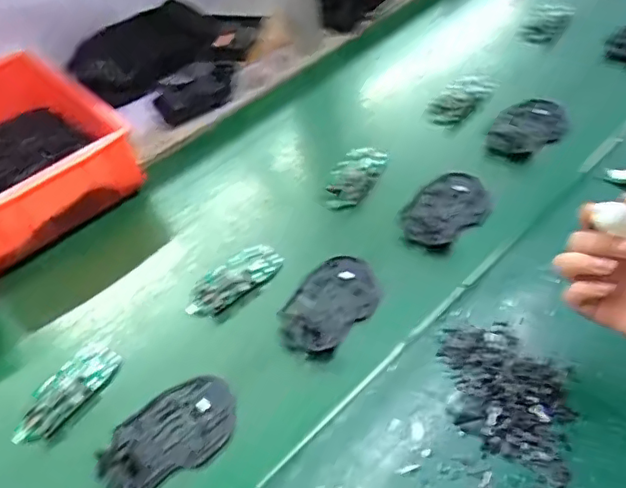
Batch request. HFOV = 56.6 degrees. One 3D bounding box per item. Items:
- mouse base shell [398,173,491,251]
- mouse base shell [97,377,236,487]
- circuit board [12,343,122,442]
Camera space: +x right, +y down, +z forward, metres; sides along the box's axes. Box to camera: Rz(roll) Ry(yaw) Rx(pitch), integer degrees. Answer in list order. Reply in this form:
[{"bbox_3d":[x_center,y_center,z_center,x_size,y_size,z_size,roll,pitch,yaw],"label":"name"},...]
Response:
[{"bbox_3d":[0.143,-0.038,0.630,0.122,0.011,0.072,-37,59,-26],"label":"mouse base shell"},{"bbox_3d":[-0.120,0.158,0.485,0.115,0.014,0.072,-28,51,-14],"label":"mouse base shell"},{"bbox_3d":[-0.221,0.130,0.520,0.047,0.016,0.103,25,58,27],"label":"circuit board"}]

